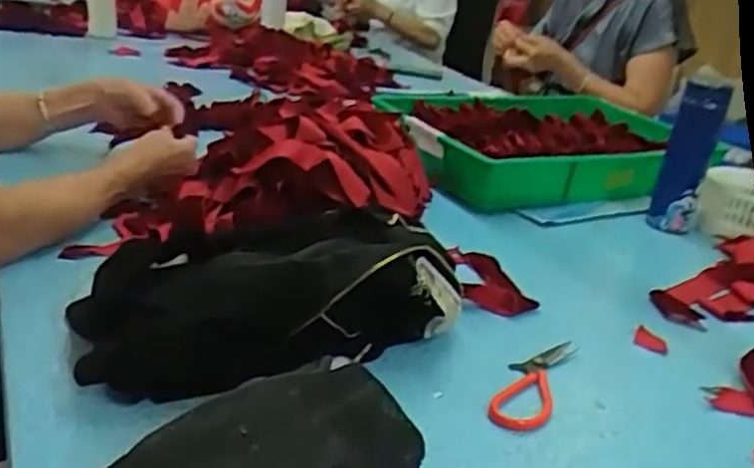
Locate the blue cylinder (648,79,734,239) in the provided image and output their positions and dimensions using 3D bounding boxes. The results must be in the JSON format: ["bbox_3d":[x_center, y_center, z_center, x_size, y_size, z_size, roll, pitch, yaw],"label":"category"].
[{"bbox_3d":[0.442,-0.104,1.010,0.062,0.218,0.051,17,26,20],"label":"blue cylinder"}]

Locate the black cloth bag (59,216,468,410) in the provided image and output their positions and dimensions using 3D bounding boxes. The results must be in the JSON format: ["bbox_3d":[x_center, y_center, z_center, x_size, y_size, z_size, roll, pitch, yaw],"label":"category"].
[{"bbox_3d":[-0.090,0.050,0.657,0.355,0.107,0.148,-5,27,-25],"label":"black cloth bag"}]

